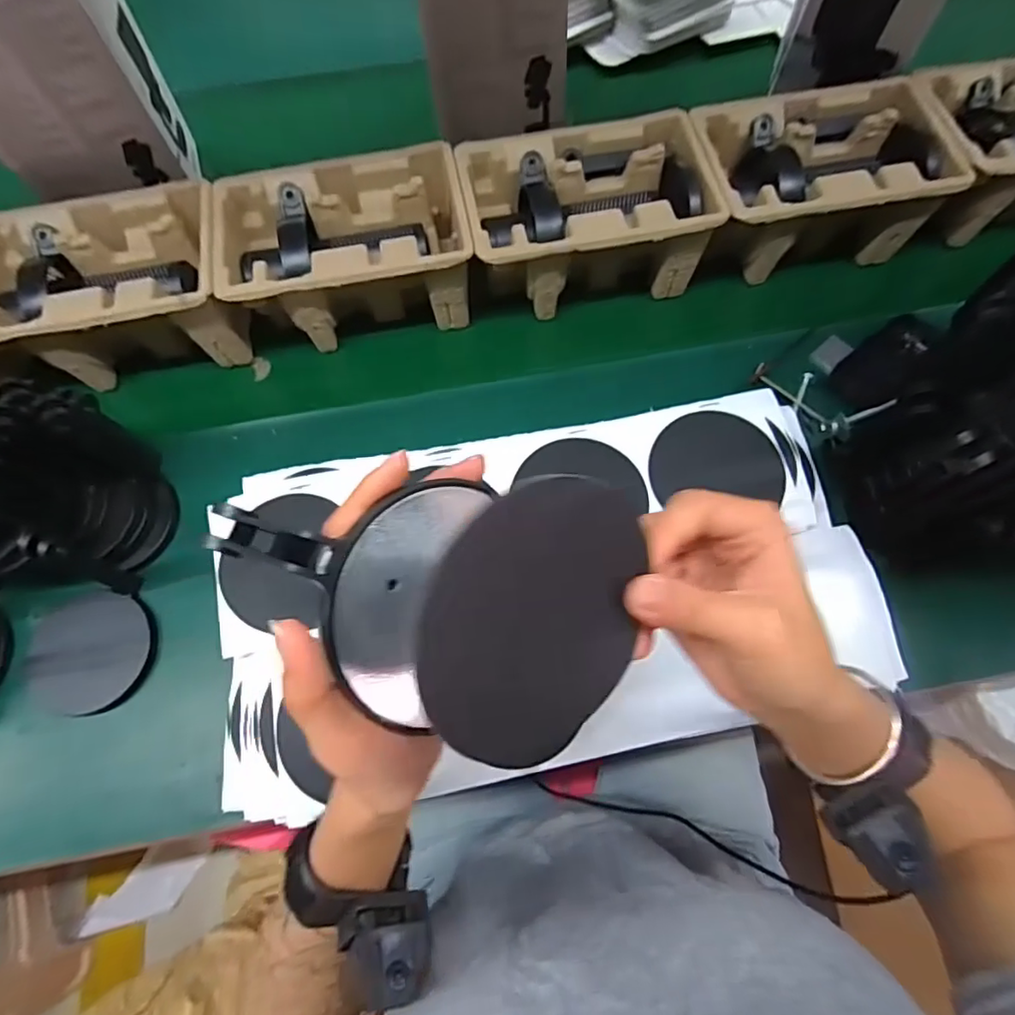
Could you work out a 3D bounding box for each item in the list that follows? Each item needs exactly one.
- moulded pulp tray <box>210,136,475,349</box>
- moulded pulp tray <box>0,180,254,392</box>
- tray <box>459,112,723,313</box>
[{"bbox_3d":[-0.153,-0.247,0.550,0.224,0.096,0.145,-10,69,-5],"label":"moulded pulp tray"},{"bbox_3d":[-0.376,-0.203,0.540,0.225,0.100,0.144,-12,69,-6],"label":"moulded pulp tray"},{"bbox_3d":[0.071,-0.281,0.562,0.225,0.111,0.146,-10,69,-5],"label":"tray"}]

